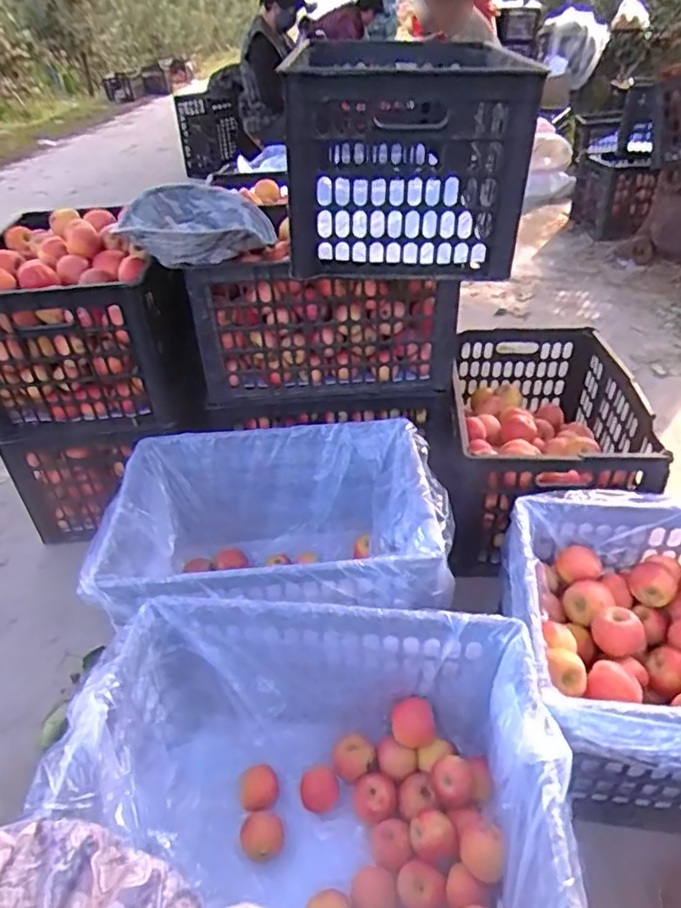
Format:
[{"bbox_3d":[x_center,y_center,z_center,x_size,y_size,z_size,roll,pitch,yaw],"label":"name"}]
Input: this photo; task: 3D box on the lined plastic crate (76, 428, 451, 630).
[{"bbox_3d":[-0.099,0.162,0.995,0.514,0.265,0.368,-7,39,-5],"label":"lined plastic crate"}]

